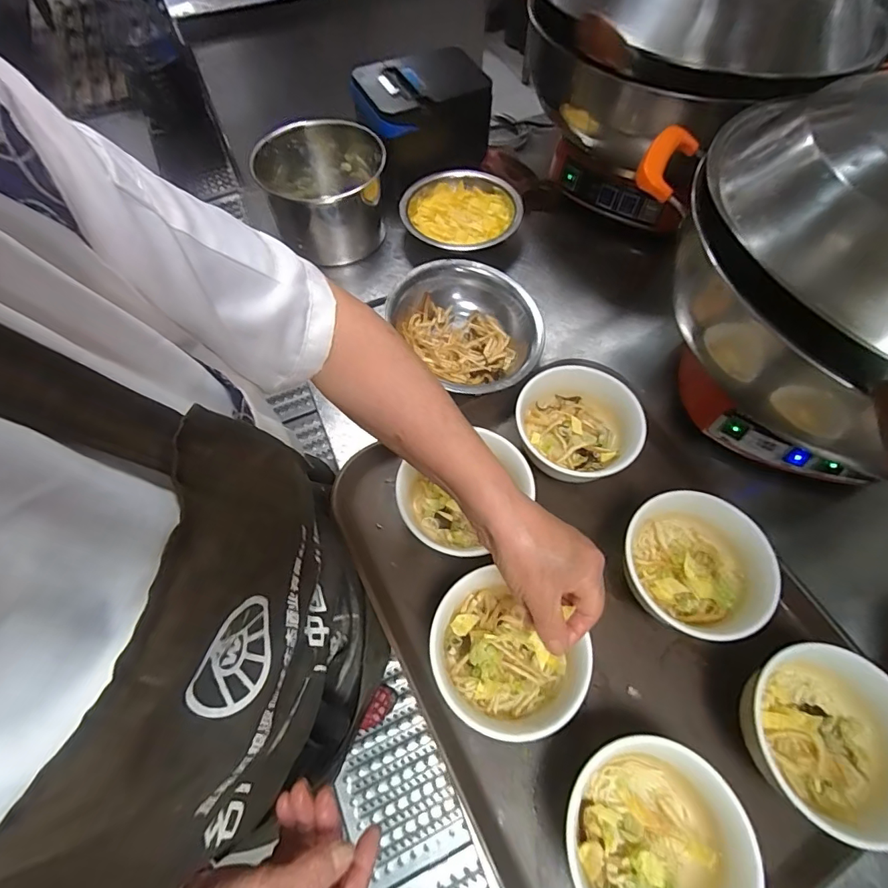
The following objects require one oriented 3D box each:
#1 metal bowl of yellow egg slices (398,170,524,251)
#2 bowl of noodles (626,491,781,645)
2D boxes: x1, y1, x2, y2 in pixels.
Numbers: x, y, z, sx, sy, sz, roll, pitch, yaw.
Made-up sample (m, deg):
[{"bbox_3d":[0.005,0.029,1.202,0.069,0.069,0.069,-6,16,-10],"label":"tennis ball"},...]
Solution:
[{"bbox_3d":[0.026,-0.340,0.703,0.173,0.046,0.158,0,63,-1],"label":"metal bowl of yellow egg slices"},{"bbox_3d":[0.226,0.117,0.439,0.120,0.082,0.122,0,63,-1],"label":"bowl of noodles"}]

